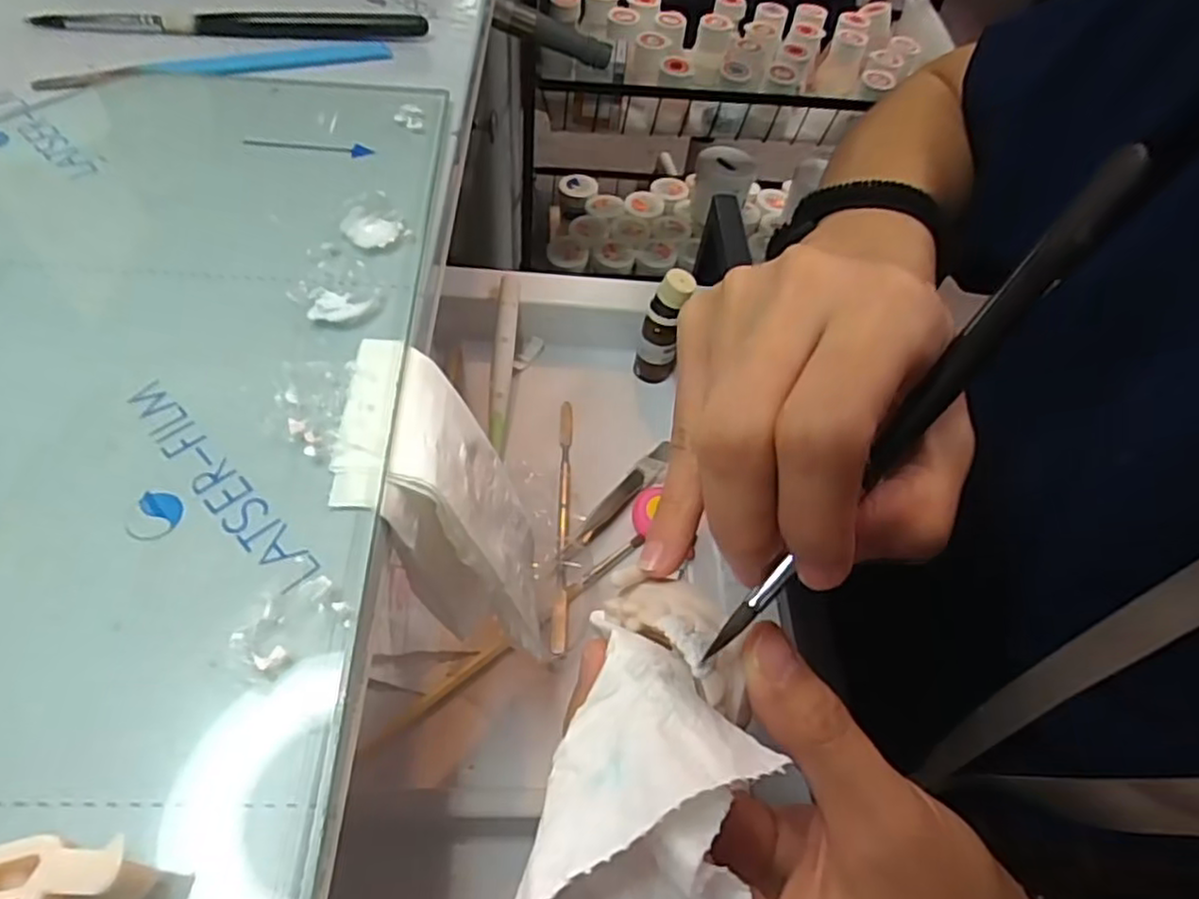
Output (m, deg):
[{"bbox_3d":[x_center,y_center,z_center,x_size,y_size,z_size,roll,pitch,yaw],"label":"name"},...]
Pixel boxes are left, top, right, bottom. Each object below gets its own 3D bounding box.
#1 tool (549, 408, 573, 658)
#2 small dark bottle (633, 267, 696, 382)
[{"bbox_3d":[-0.019,0.033,0.377,0.008,0.015,0.152,3,53,-4],"label":"tool"},{"bbox_3d":[0.038,-0.072,0.422,0.023,0.076,0.016,21,54,9],"label":"small dark bottle"}]

